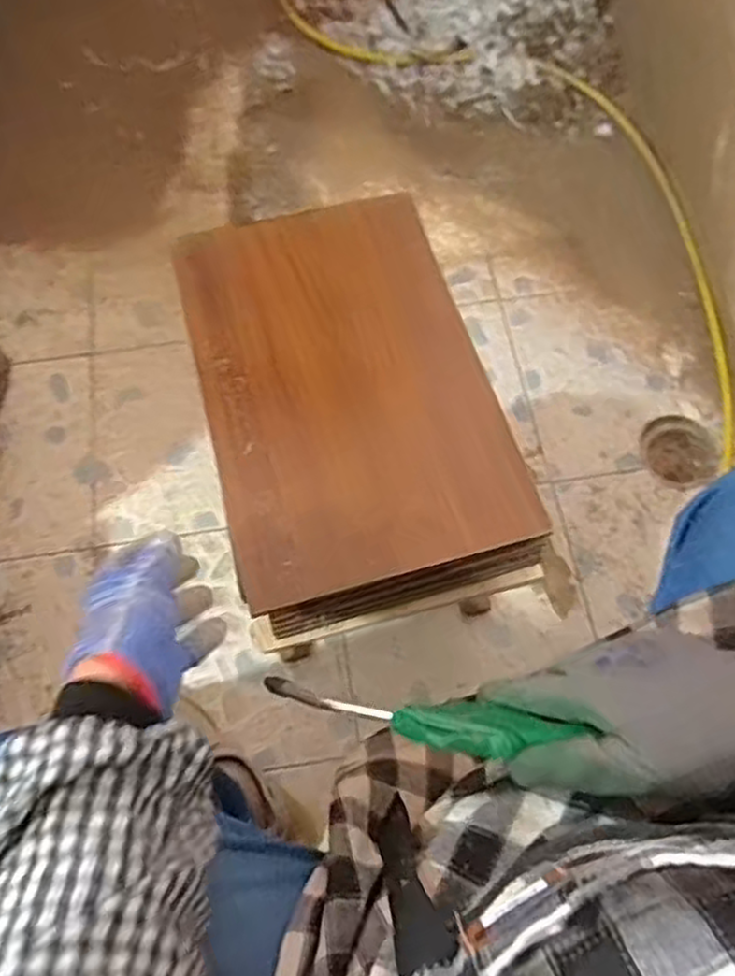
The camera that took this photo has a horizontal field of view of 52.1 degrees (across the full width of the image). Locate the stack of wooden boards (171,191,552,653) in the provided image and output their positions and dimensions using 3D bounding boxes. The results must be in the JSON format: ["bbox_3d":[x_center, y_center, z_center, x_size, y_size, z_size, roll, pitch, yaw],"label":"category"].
[{"bbox_3d":[-0.020,-0.092,0.695,0.249,0.113,0.410,-16,68,-4],"label":"stack of wooden boards"}]

